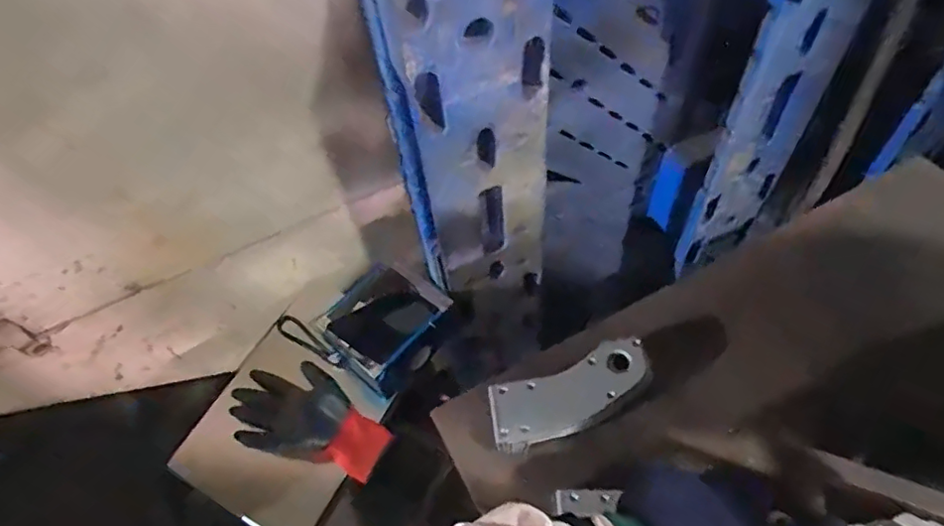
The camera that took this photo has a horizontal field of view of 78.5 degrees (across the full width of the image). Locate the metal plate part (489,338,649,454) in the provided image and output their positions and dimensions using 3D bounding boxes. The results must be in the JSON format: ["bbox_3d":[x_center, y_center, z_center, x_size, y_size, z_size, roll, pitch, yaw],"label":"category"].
[{"bbox_3d":[0.106,0.139,0.616,0.178,0.024,0.069,-21,64,-4],"label":"metal plate part"}]

